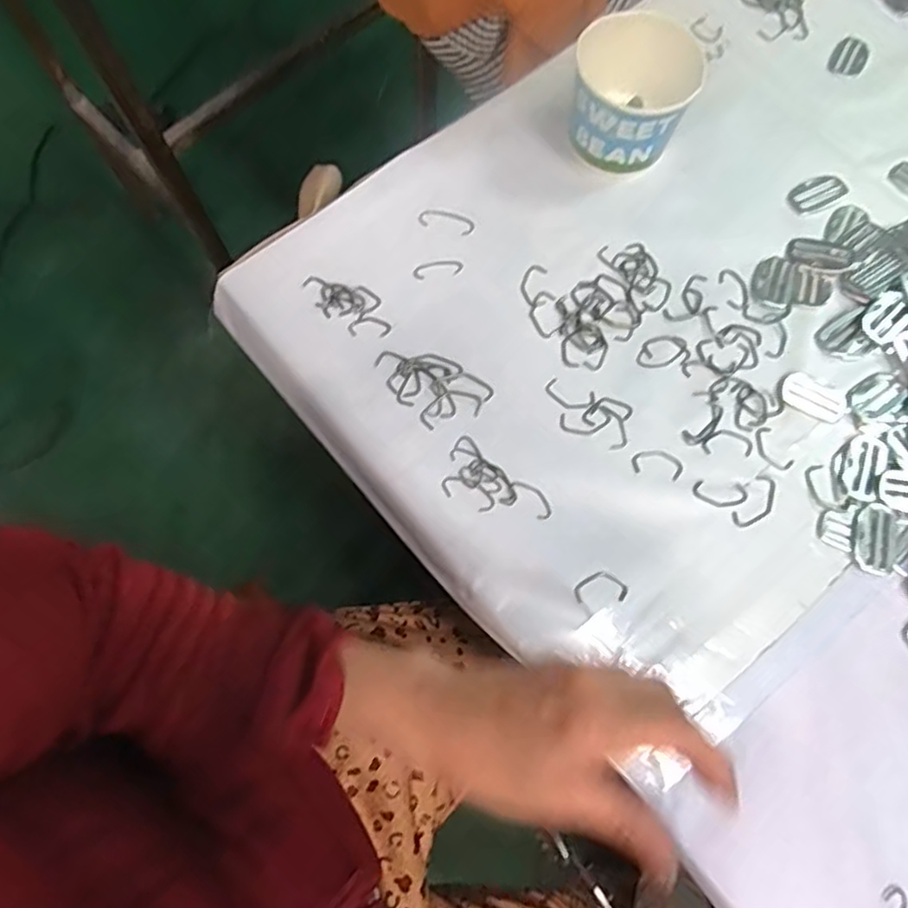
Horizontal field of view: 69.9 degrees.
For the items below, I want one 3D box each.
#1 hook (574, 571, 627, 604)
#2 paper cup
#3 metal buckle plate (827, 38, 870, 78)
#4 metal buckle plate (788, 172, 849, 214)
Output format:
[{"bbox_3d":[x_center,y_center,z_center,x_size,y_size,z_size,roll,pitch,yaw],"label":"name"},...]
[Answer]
[{"bbox_3d":[0.096,0.087,0.423,0.033,0.004,0.020,-4,73,0],"label":"hook"},{"bbox_3d":[0.135,-0.278,0.507,0.084,0.063,0.098,14,74,6],"label":"paper cup"},{"bbox_3d":[0.347,-0.348,0.570,0.029,0.004,0.044,26,75,9],"label":"metal buckle plate"},{"bbox_3d":[0.294,-0.212,0.525,0.049,0.004,0.028,-30,75,-7],"label":"metal buckle plate"}]

